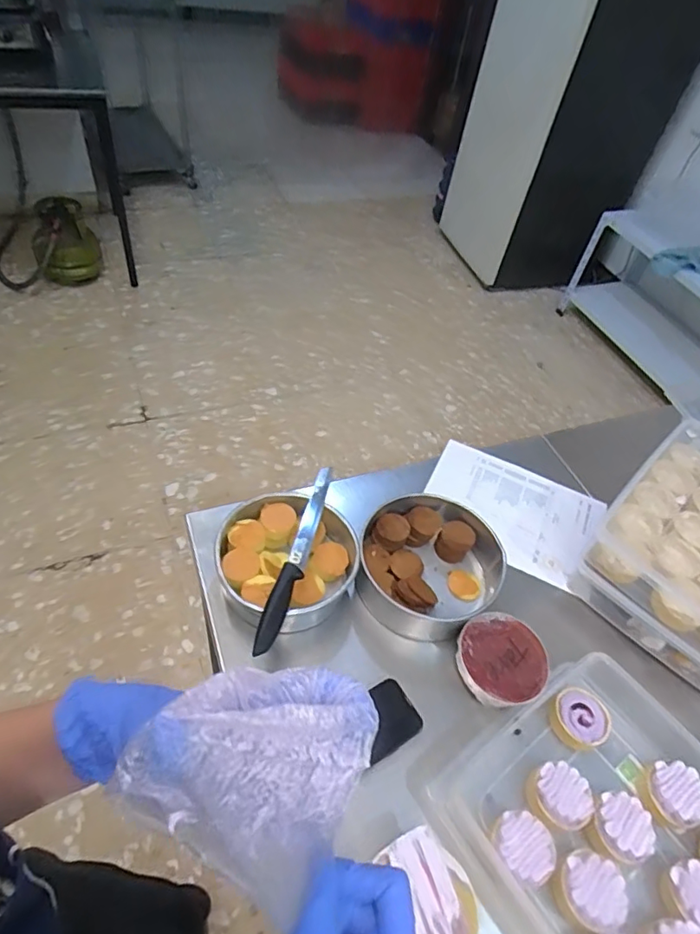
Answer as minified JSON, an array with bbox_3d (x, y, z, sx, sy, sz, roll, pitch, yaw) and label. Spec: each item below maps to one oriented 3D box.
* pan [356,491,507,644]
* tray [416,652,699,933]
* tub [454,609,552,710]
[{"bbox_3d":[0.116,0.142,0.798,0.202,0.073,0.200,5,50,-6],"label":"pan"},{"bbox_3d":[0.313,0.433,0.589,0.315,0.069,0.382,-24,58,-26],"label":"tray"},{"bbox_3d":[0.197,0.255,0.718,0.115,0.052,0.113,5,50,-6],"label":"tub"}]

